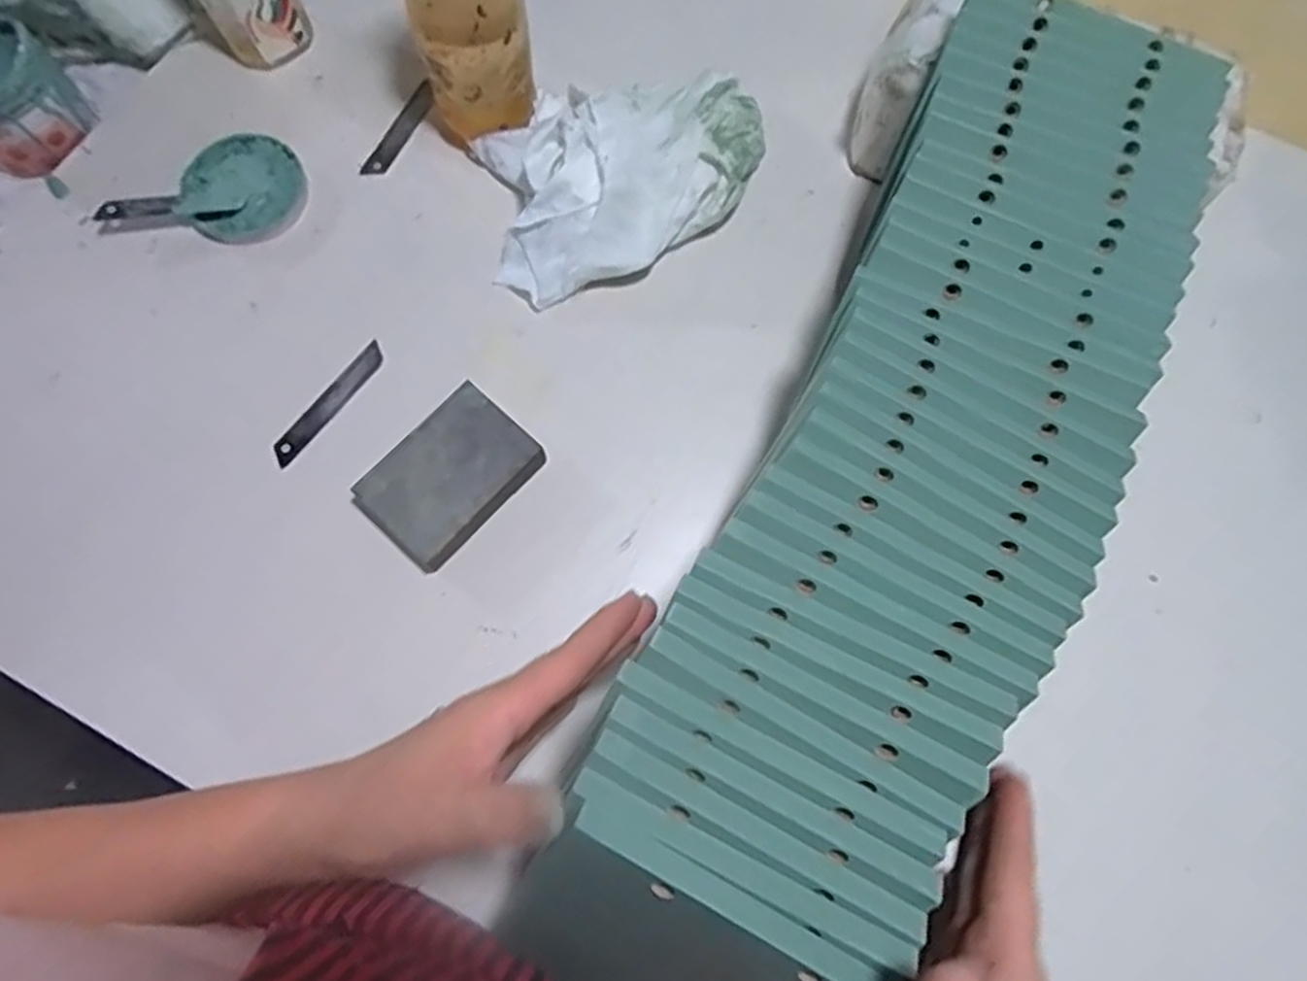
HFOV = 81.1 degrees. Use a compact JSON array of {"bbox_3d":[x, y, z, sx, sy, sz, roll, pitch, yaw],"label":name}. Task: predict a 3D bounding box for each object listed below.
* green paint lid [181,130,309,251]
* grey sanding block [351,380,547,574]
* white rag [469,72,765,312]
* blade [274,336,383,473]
[{"bbox_3d":[-0.290,-0.214,0.544,0.080,0.016,0.085,0,73,0],"label":"green paint lid"},{"bbox_3d":[-0.127,-0.008,0.481,0.072,0.029,0.102,40,77,11],"label":"grey sanding block"},{"bbox_3d":[-0.019,-0.220,0.523,0.196,0.062,0.159,-9,73,-3],"label":"white rag"},{"bbox_3d":[-0.213,-0.057,0.502,0.017,0.004,0.098,36,77,5],"label":"blade"}]

